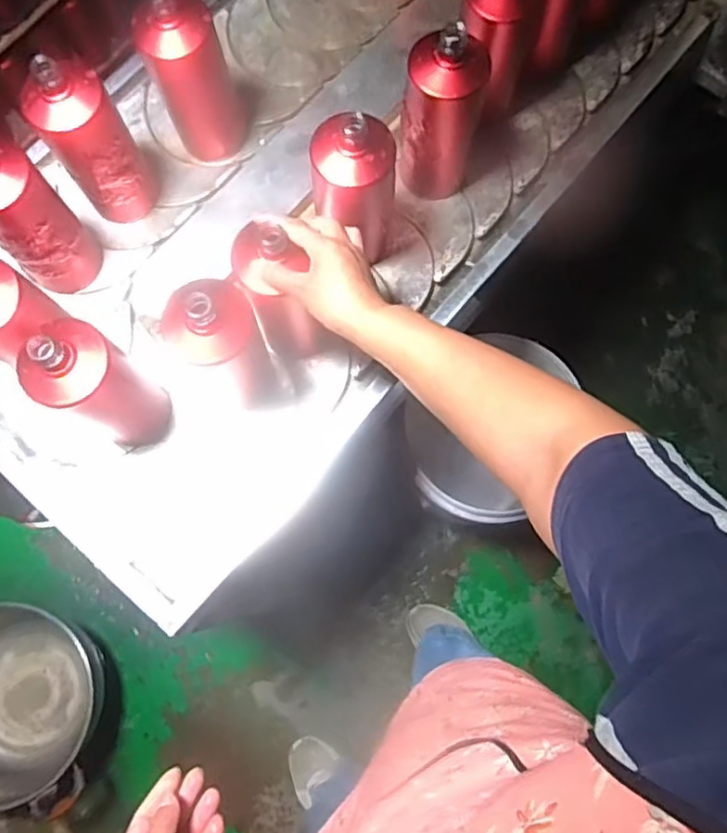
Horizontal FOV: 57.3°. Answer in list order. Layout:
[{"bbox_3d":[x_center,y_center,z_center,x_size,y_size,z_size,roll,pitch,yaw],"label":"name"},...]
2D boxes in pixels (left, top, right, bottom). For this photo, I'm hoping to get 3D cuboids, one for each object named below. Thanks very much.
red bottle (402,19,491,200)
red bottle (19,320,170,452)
[{"bbox_3d":[0.085,-0.328,0.728,0.084,0.205,0.083,12,79,1],"label":"red bottle"},{"bbox_3d":[-0.260,-0.030,0.655,0.084,0.213,0.077,35,81,5],"label":"red bottle"}]

